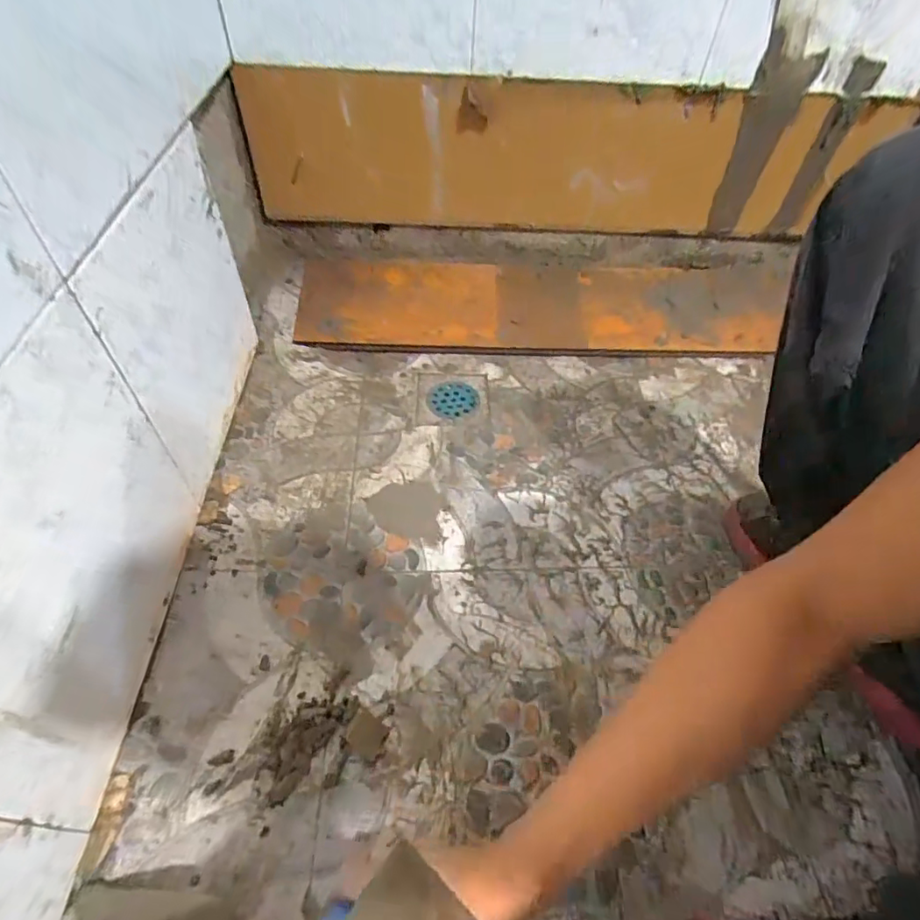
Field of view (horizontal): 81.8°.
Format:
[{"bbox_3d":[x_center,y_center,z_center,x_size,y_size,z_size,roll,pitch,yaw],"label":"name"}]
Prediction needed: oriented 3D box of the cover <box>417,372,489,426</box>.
[{"bbox_3d":[-0.011,-0.089,0.767,0.103,0.009,0.103,1,52,-3],"label":"cover"}]

